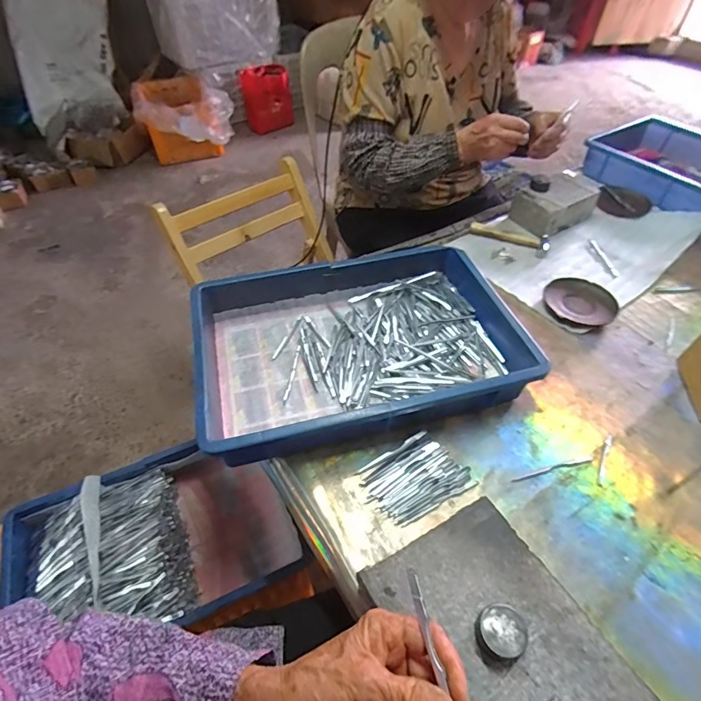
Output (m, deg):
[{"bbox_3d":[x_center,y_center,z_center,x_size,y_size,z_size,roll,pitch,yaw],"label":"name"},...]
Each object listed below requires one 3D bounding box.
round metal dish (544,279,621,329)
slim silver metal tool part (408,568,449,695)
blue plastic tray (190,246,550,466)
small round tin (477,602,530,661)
[{"bbox_3d":[0.389,-0.083,0.711,0.122,0.011,0.105,-14,50,-13],"label":"round metal dish"},{"bbox_3d":[0.053,0.189,0.264,0.007,0.005,0.100,-10,51,-10],"label":"slim silver metal tool part"},{"bbox_3d":[0.012,-0.012,0.600,0.429,0.074,0.283,-11,50,-11],"label":"blue plastic tray"},{"bbox_3d":[0.124,0.230,0.350,0.038,0.022,0.035,0,48,0],"label":"small round tin"}]

